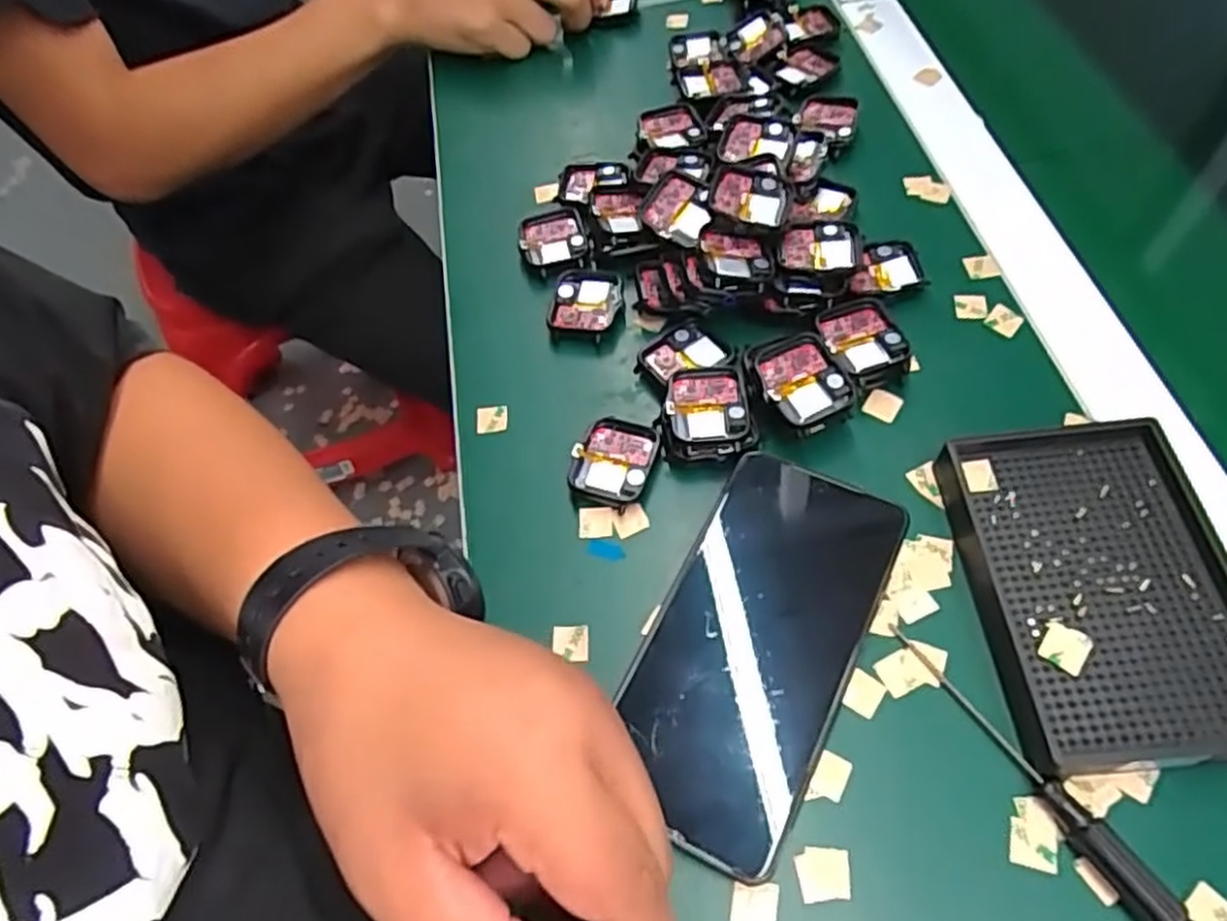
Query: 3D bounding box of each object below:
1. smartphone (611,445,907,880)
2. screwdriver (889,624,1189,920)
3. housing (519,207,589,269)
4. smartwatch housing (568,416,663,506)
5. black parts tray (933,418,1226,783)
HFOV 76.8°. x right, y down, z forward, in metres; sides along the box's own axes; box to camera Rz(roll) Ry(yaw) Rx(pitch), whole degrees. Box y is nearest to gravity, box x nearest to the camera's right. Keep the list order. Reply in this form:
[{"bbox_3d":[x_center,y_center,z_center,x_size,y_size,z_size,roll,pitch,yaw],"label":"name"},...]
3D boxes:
[{"bbox_3d":[0.057,0.073,0.315,0.077,0.014,0.158,23,63,18],"label":"smartphone"},{"bbox_3d":[0.151,0.111,0.281,0.009,0.016,0.130,-29,60,-12],"label":"screwdriver"},{"bbox_3d":[-0.035,-0.129,0.452,0.038,0.008,0.043,-8,58,0],"label":"housing"},{"bbox_3d":[0.001,0.000,0.370,0.036,0.011,0.044,12,60,12],"label":"smartwatch housing"},{"bbox_3d":[0.195,0.050,0.312,0.093,0.021,0.136,-5,58,2],"label":"black parts tray"}]

